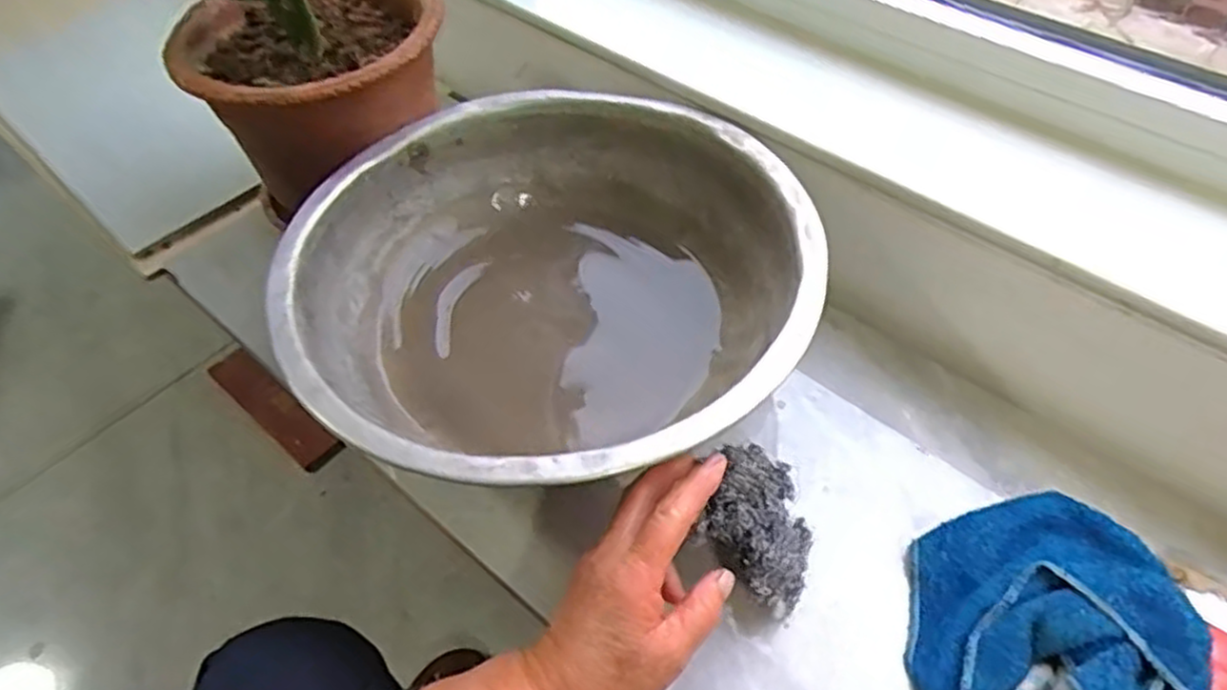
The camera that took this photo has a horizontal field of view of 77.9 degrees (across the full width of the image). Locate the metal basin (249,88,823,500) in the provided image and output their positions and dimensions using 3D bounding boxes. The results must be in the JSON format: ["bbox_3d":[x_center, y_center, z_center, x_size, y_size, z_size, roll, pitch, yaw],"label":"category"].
[{"bbox_3d":[-0.047,-0.041,0.550,0.349,0.107,0.361,-2,52,2],"label":"metal basin"}]

